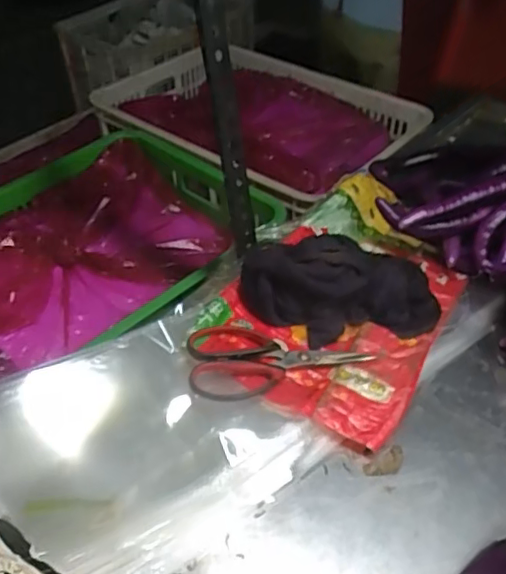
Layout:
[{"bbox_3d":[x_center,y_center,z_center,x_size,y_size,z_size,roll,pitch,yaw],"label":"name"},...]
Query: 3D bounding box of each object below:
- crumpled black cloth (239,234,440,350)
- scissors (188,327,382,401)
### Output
[{"bbox_3d":[0.095,-0.006,0.649,0.211,0.070,0.114,-5,44,-4],"label":"crumpled black cloth"},{"bbox_3d":[0.024,0.067,0.604,0.179,0.017,0.090,-9,44,-7],"label":"scissors"}]

